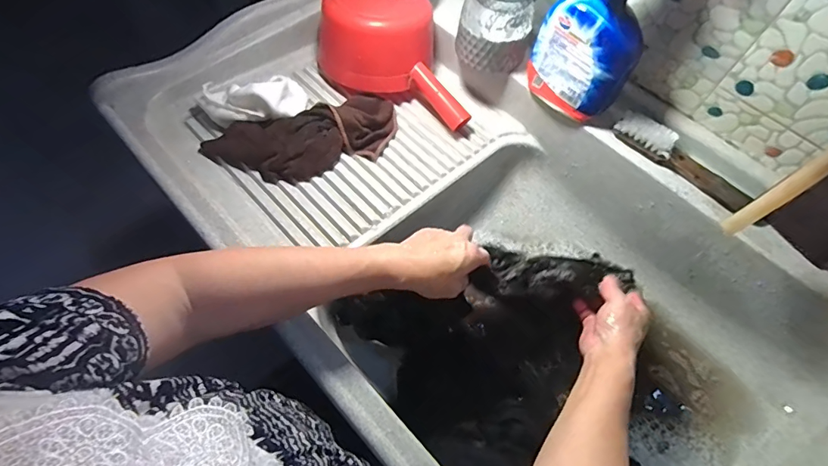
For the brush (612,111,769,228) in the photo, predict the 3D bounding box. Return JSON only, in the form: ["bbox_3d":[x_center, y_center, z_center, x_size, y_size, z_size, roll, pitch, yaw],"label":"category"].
[{"bbox_3d":[0.358,-0.084,0.565,0.209,0.032,0.040,41,67,18],"label":"brush"}]

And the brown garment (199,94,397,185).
[{"bbox_3d":[-0.142,-0.133,0.597,0.259,0.038,0.103,-24,65,-15],"label":"brown garment"}]

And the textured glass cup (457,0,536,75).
[{"bbox_3d":[0.117,-0.308,0.612,0.095,0.112,0.102,1,61,-2],"label":"textured glass cup"}]

